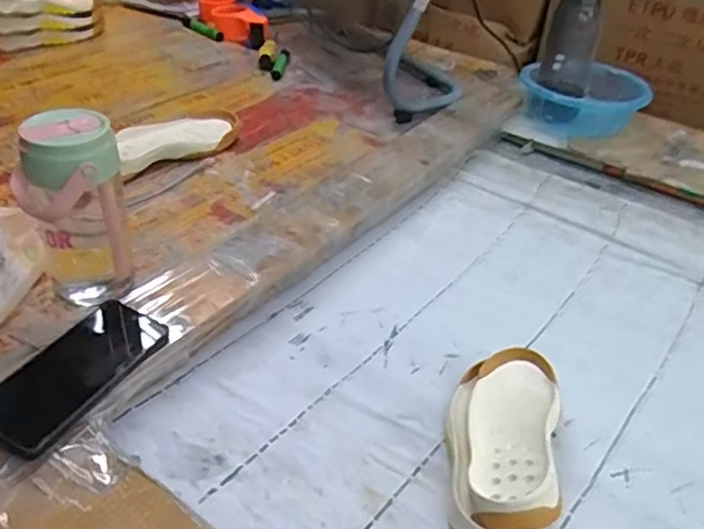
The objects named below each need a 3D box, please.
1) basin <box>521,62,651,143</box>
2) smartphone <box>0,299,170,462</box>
[{"bbox_3d":[0.416,-0.306,1.180,0.199,0.080,0.201,5,37,-4],"label":"basin"},{"bbox_3d":[-0.244,0.092,0.576,0.081,0.018,0.172,22,37,17],"label":"smartphone"}]

